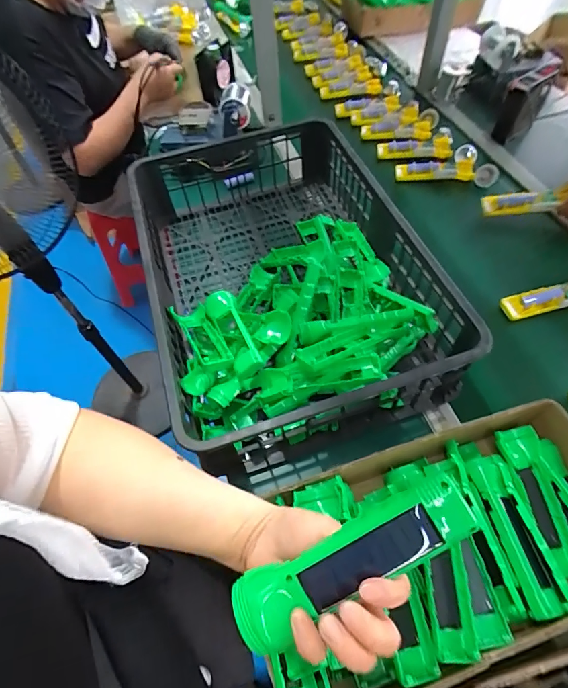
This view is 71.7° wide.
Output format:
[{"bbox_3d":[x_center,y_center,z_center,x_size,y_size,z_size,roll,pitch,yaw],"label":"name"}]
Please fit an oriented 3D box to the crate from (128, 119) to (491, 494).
[{"bbox_3d":[-0.022,-0.150,0.676,0.395,0.143,0.648,-20,59,-8],"label":"crate"}]

